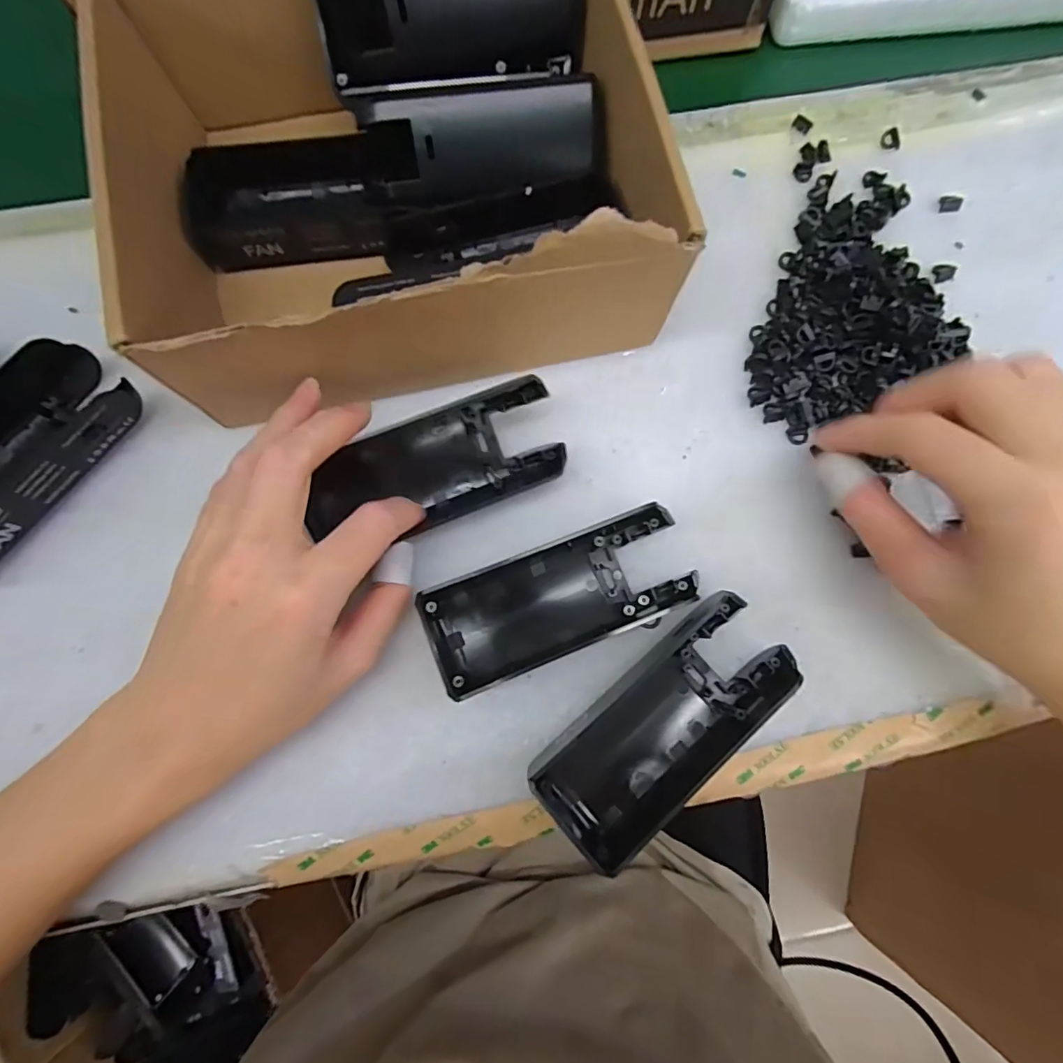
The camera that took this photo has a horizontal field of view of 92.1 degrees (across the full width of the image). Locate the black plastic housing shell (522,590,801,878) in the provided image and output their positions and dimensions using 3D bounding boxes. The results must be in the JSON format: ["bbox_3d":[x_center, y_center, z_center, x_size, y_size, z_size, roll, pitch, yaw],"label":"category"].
[{"bbox_3d":[0.055,0.078,0.203,0.112,0.024,0.051,-42,82,-9],"label":"black plastic housing shell"}]

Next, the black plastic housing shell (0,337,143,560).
[{"bbox_3d":[-0.225,-0.030,0.218,0.054,0.027,0.111,36,79,6],"label":"black plastic housing shell"}]

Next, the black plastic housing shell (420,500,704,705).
[{"bbox_3d":[0.011,0.026,0.212,0.107,0.025,0.045,-21,79,-6],"label":"black plastic housing shell"}]

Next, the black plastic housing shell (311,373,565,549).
[{"bbox_3d":[-0.038,-0.024,0.216,0.101,0.023,0.047,-28,115,-18],"label":"black plastic housing shell"}]

